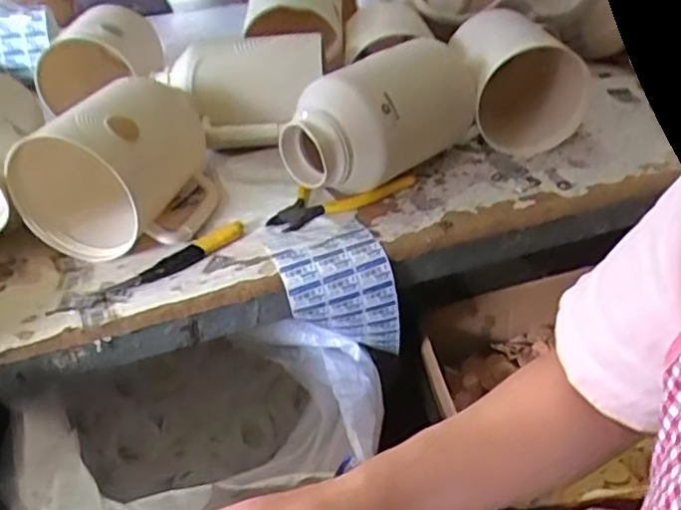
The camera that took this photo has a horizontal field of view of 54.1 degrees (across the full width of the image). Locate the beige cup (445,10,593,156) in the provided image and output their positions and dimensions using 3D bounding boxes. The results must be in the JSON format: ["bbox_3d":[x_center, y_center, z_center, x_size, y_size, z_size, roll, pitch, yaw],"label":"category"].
[{"bbox_3d":[0.219,-0.218,0.818,0.150,0.133,0.137,-3,36,-1],"label":"beige cup"}]

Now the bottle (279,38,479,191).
[{"bbox_3d":[0.045,-0.154,0.743,0.103,0.102,0.241,28,46,34],"label":"bottle"}]

